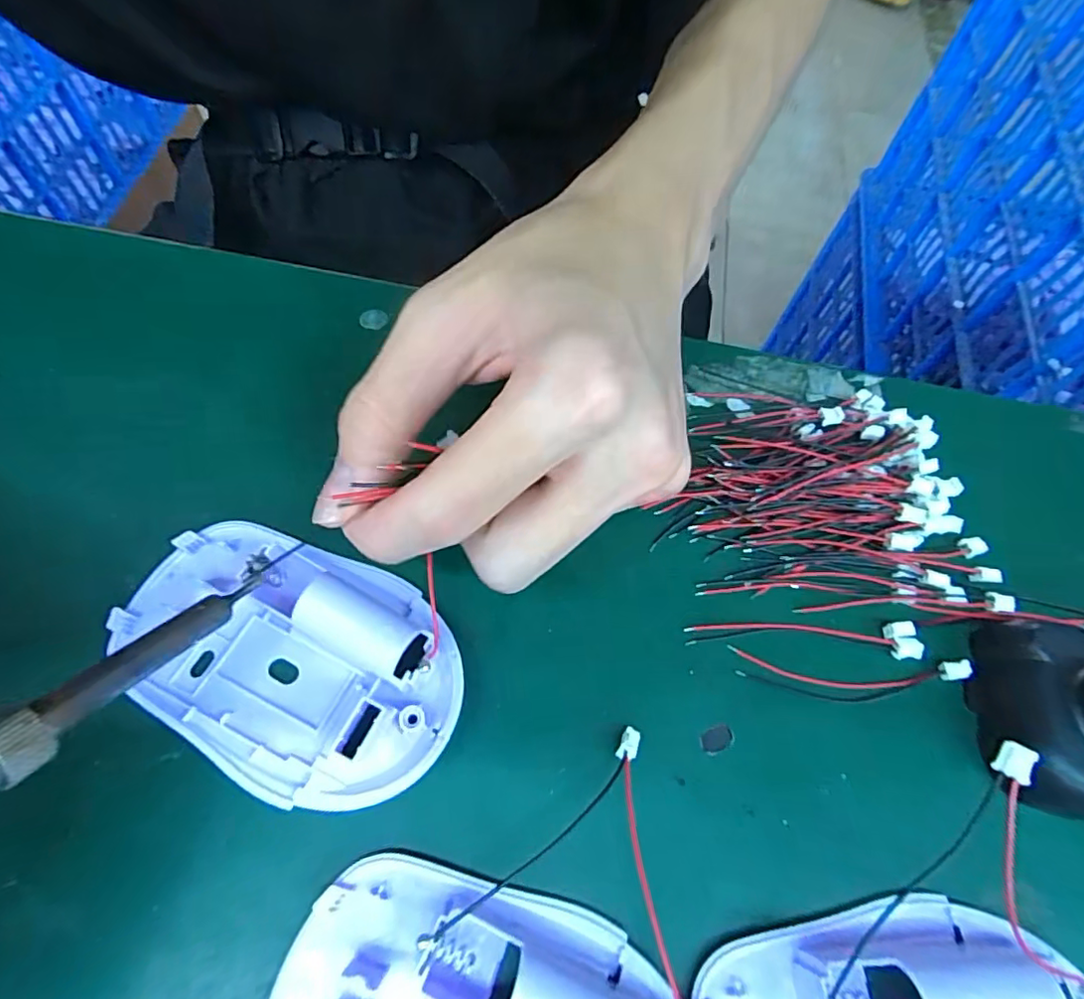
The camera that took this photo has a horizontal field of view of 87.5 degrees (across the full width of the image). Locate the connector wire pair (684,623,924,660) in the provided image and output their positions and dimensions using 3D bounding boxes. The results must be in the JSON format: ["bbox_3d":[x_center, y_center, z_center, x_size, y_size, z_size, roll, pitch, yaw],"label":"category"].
[{"bbox_3d":[0.079,0.041,0.171,0.069,0.005,0.009,5,65,-2],"label":"connector wire pair"}]

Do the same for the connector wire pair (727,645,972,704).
[{"bbox_3d":[0.091,0.053,0.167,0.067,0.008,0.013,5,65,-2],"label":"connector wire pair"}]

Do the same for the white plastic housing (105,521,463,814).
[{"bbox_3d":[-0.069,0.041,0.155,0.096,0.023,0.060,28,66,9],"label":"white plastic housing"}]

